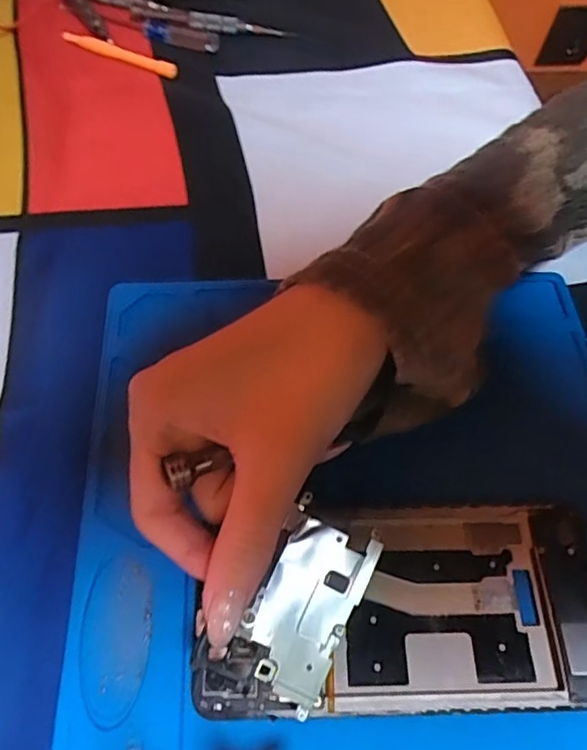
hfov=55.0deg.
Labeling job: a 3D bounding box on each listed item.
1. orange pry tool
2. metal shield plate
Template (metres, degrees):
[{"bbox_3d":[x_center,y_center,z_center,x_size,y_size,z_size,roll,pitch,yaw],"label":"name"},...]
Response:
[{"bbox_3d":[-0.113,-0.209,0.365,0.083,0.005,0.010,25,63,11],"label":"orange pry tool"},{"bbox_3d":[0.004,0.077,0.187,0.031,0.004,0.054,25,78,-3],"label":"metal shield plate"}]

